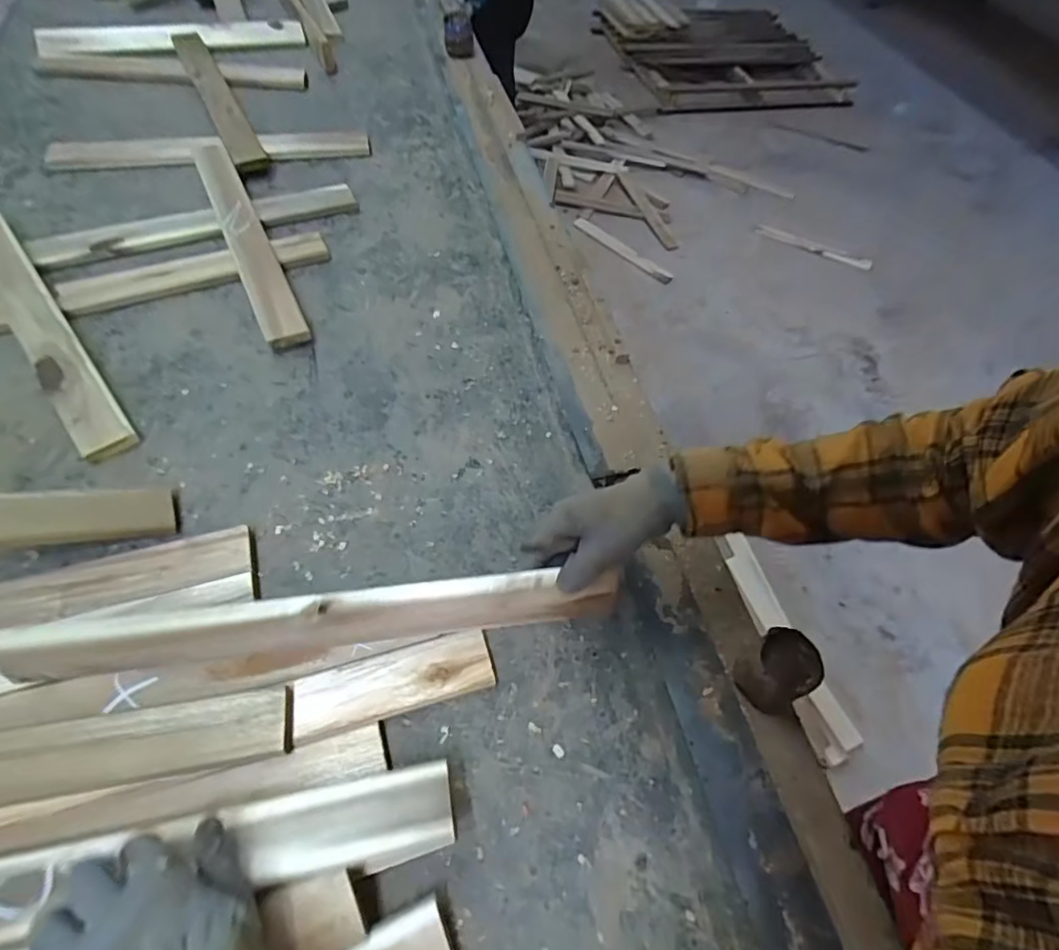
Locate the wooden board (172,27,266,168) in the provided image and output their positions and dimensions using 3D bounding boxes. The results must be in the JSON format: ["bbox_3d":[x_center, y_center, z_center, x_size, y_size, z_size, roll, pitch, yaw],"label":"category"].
[{"bbox_3d":[-0.509,-0.618,0.926,0.050,0.017,0.430,-23,64,-19],"label":"wooden board"}]

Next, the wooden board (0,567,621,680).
[{"bbox_3d":[-0.161,0.112,0.443,0.456,0.050,0.023,-5,46,-5],"label":"wooden board"}]

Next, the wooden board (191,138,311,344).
[{"bbox_3d":[-0.386,-0.333,0.761,0.051,0.019,0.451,-22,63,-18],"label":"wooden board"}]

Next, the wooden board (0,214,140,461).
[{"bbox_3d":[-0.569,-0.185,0.651,0.051,0.021,0.452,-33,69,-26],"label":"wooden board"}]

